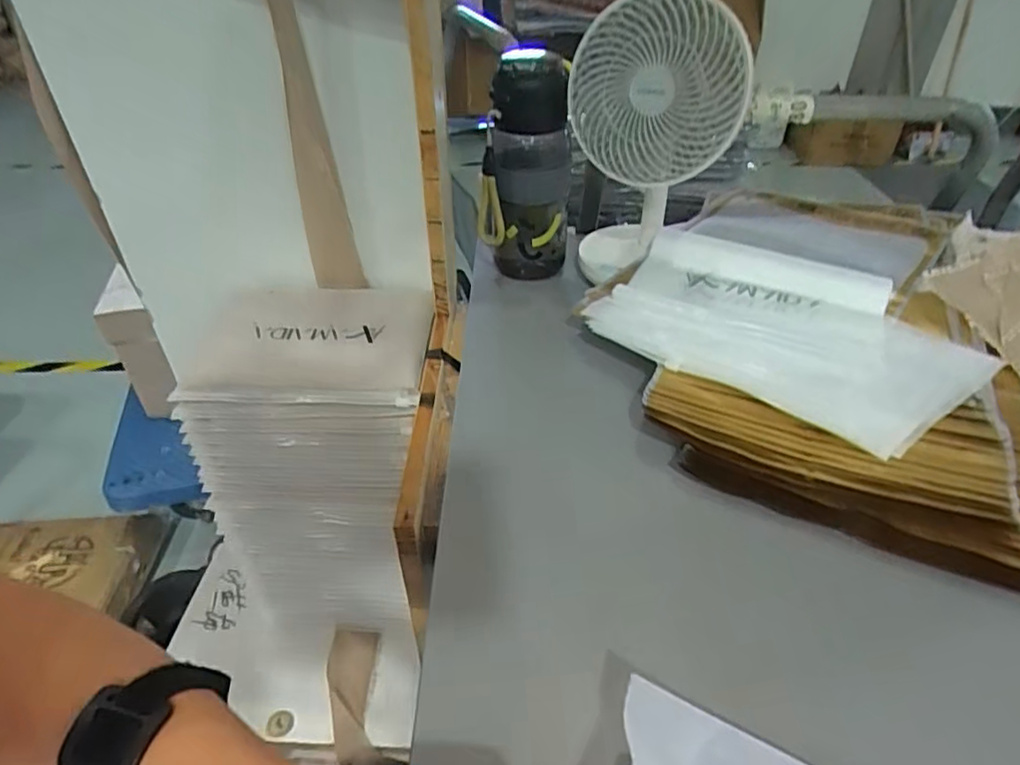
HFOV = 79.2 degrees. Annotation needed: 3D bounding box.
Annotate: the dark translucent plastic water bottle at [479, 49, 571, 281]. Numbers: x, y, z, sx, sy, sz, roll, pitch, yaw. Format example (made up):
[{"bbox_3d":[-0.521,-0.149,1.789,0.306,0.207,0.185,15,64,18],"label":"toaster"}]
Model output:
[{"bbox_3d":[0.015,-0.211,0.648,0.096,0.221,0.083,0,40,1],"label":"dark translucent plastic water bottle"}]

